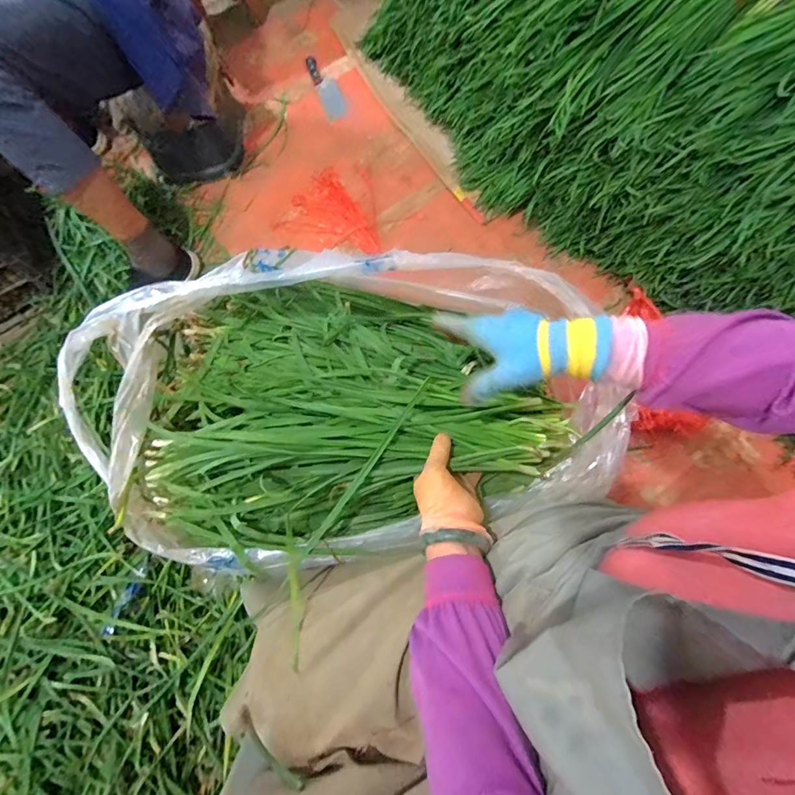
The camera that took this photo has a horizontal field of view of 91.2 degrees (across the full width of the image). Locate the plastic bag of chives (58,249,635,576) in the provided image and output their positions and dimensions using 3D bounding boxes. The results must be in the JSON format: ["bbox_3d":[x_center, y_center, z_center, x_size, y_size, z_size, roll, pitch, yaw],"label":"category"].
[{"bbox_3d":[-0.056,-0.005,0.479,0.602,0.129,0.365,-8,71,-1],"label":"plastic bag of chives"}]

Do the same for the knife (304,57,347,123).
[{"bbox_3d":[-0.213,-0.932,1.166,0.065,0.016,0.266,-20,72,-5],"label":"knife"}]

